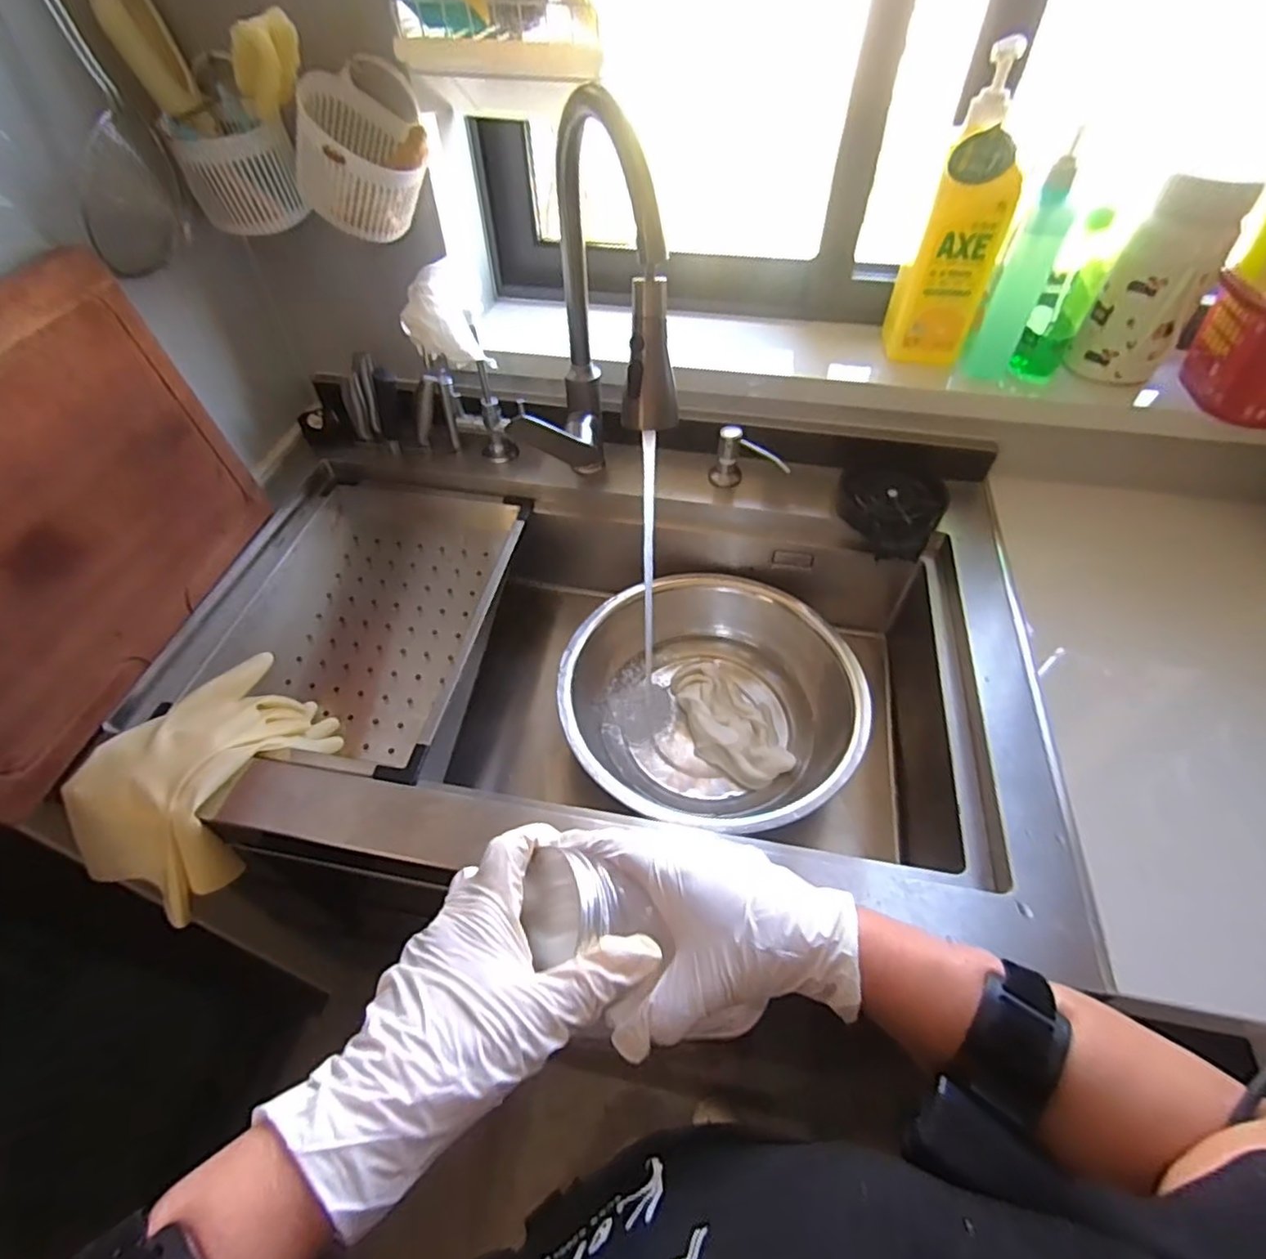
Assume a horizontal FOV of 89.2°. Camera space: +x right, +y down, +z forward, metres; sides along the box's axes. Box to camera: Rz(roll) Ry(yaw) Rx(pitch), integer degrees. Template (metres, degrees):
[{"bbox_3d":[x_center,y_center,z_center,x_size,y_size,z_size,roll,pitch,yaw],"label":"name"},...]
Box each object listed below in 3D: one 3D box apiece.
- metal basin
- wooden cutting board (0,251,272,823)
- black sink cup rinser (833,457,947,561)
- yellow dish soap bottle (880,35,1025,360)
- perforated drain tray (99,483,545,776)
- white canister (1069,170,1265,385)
[{"bbox_3d":[0.084,0.084,0.741,0.320,0.109,0.322,3,50,-3],"label":"metal basin"},{"bbox_3d":[-0.492,-0.093,0.543,0.016,0.294,0.412,3,51,12],"label":"wooden cutting board"},{"bbox_3d":[0.307,-0.148,0.772,0.123,0.039,0.128,31,54,19],"label":"black sink cup rinser"},{"bbox_3d":[0.349,-0.416,0.679,0.096,0.263,0.055,22,51,13],"label":"yellow dish soap bottle"},{"bbox_3d":[-0.312,-0.006,0.756,0.289,0.095,0.353,11,50,3],"label":"perforated drain tray"},{"bbox_3d":[0.562,-0.369,0.684,0.098,0.185,0.087,34,55,22],"label":"white canister"}]

